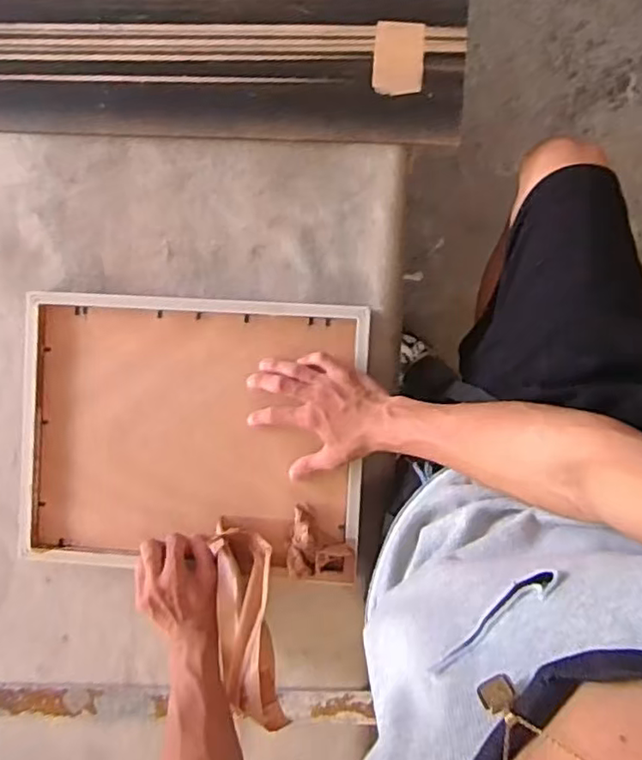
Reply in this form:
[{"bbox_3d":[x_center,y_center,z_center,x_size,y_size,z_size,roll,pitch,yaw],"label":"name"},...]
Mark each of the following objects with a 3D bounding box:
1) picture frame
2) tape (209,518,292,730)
[{"bbox_3d":[-0.139,0.059,0.680,0.365,0.032,0.290,3,92,3],"label":"picture frame"},{"bbox_3d":[-0.072,0.241,0.633,0.057,0.034,0.197,-12,69,3],"label":"tape"}]

